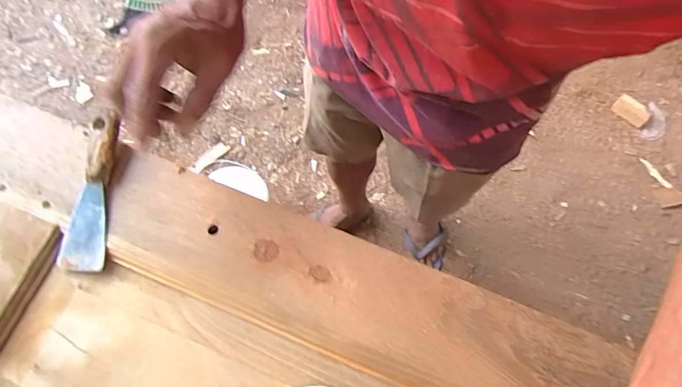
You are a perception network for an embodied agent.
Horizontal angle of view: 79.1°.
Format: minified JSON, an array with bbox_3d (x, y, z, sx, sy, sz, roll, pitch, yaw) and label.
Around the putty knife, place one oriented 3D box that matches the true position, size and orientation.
[{"bbox_3d":[-0.252,0.000,0.414,0.042,0.024,0.149,6,73,1],"label":"putty knife"}]

